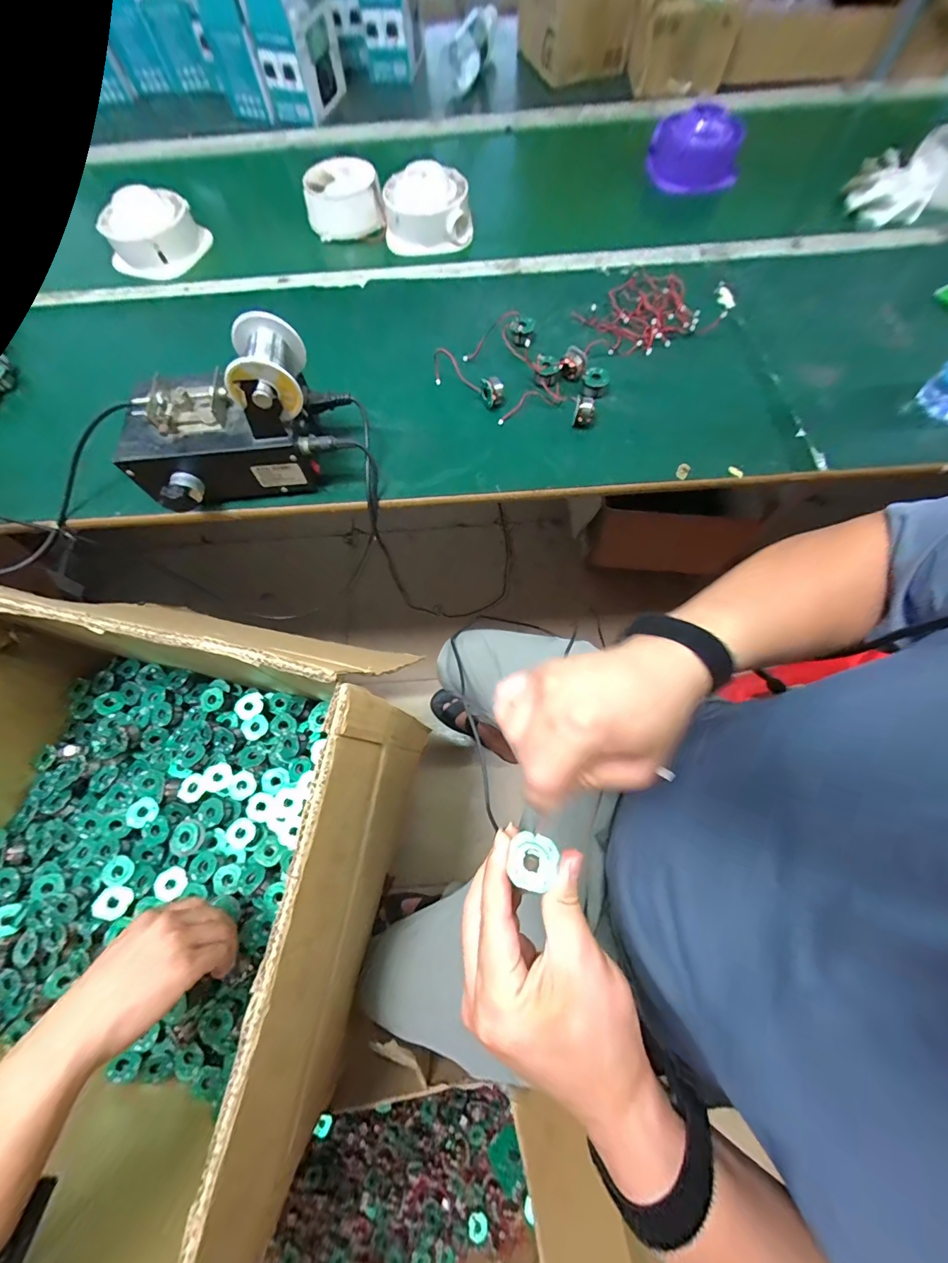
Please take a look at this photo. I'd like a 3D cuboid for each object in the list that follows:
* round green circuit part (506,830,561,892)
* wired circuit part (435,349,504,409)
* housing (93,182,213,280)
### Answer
[{"bbox_3d":[0.035,0.135,0.248,0.025,0.009,0.029,24,72,10],"label":"round green circuit part"},{"bbox_3d":[-0.010,-0.313,0.514,0.101,0.039,0.020,30,73,12],"label":"wired circuit part"},{"bbox_3d":[-0.492,-0.614,0.641,0.142,0.056,0.102,-33,72,-11],"label":"housing"}]

